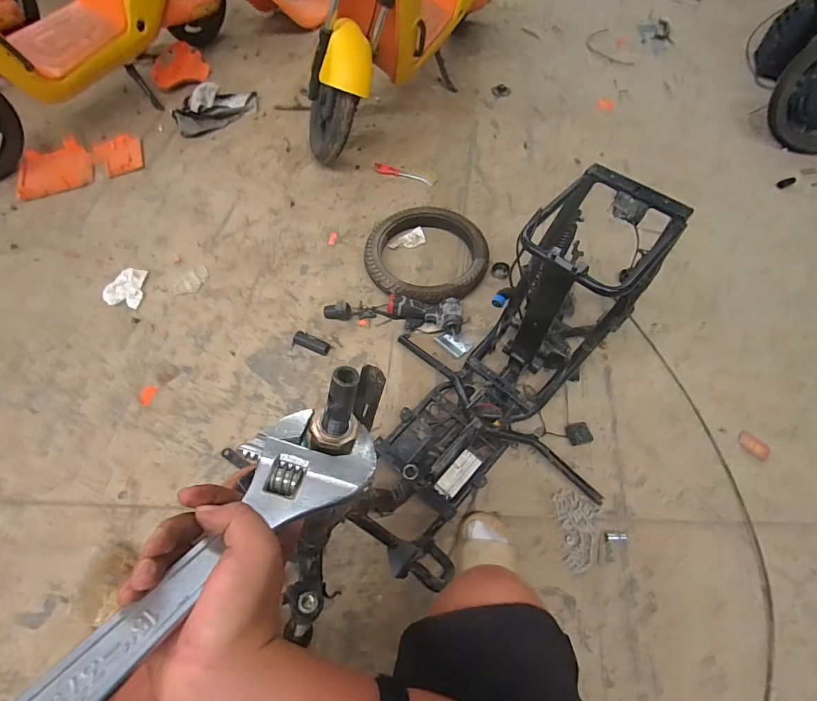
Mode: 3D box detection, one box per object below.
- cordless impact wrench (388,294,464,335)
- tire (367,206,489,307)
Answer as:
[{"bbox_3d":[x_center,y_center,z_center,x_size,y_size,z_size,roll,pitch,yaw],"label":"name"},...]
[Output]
[{"bbox_3d":[0.045,-0.094,1.105,0.198,0.074,0.098,2,61,2],"label":"cordless impact wrench"},{"bbox_3d":[0.056,-0.292,1.227,0.361,0.069,0.351,0,61,1],"label":"tire"}]

